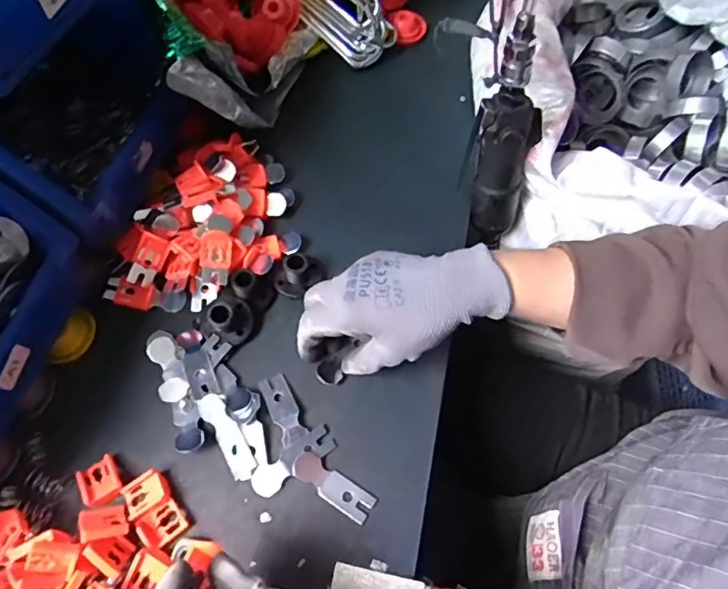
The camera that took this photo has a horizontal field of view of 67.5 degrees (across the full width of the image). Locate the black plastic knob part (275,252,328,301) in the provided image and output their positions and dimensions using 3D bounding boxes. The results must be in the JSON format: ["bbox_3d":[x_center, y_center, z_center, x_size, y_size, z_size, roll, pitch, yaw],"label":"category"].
[{"bbox_3d":[-0.055,-0.020,0.461,0.038,0.021,0.041,28,64,10],"label":"black plastic knob part"}]

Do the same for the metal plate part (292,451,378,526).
[{"bbox_3d":[-0.023,0.138,0.394,0.064,0.004,0.021,32,65,13],"label":"metal plate part"}]

